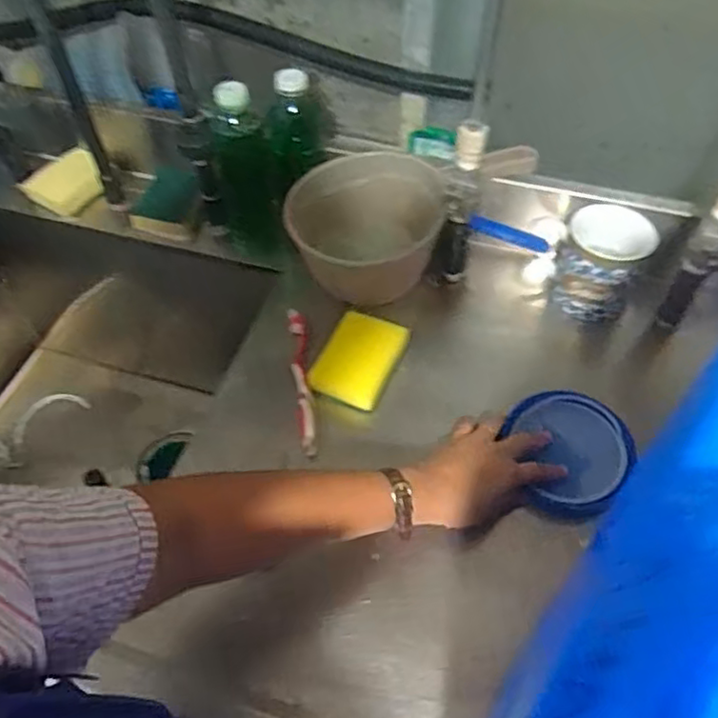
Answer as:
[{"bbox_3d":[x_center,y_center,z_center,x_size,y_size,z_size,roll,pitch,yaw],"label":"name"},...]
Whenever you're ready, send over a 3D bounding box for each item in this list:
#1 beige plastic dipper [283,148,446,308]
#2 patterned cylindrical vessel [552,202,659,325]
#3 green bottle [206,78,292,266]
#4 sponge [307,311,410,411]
[{"bbox_3d":[0.004,-0.141,0.759,0.167,0.104,0.165,0,53,1],"label":"beige plastic dipper"},{"bbox_3d":[0.267,-0.106,0.726,0.084,0.102,0.081,0,53,0],"label":"patterned cylindrical vessel"},{"bbox_3d":[-0.125,-0.212,0.775,0.088,0.219,0.060,-11,54,-8],"label":"green bottle"},{"bbox_3d":[0.000,0.000,0.701,0.073,0.035,0.098,21,56,15],"label":"sponge"}]

